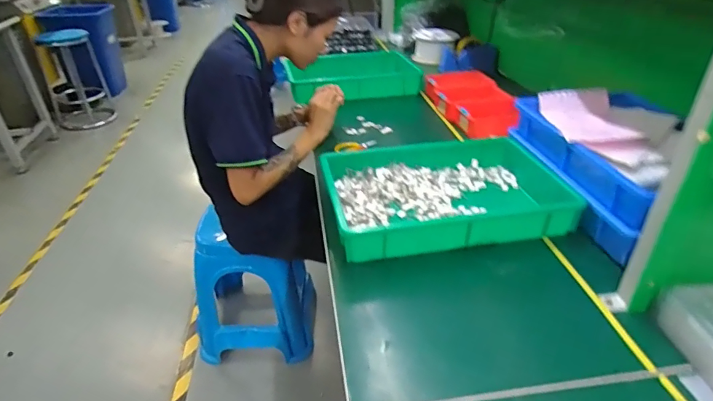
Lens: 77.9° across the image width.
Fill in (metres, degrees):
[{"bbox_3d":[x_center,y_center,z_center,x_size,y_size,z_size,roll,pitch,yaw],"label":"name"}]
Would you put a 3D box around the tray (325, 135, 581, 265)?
[{"bbox_3d":[0.161,-0.028,0.887,0.443,0.074,0.325,-6,33,-10],"label":"tray"}]

